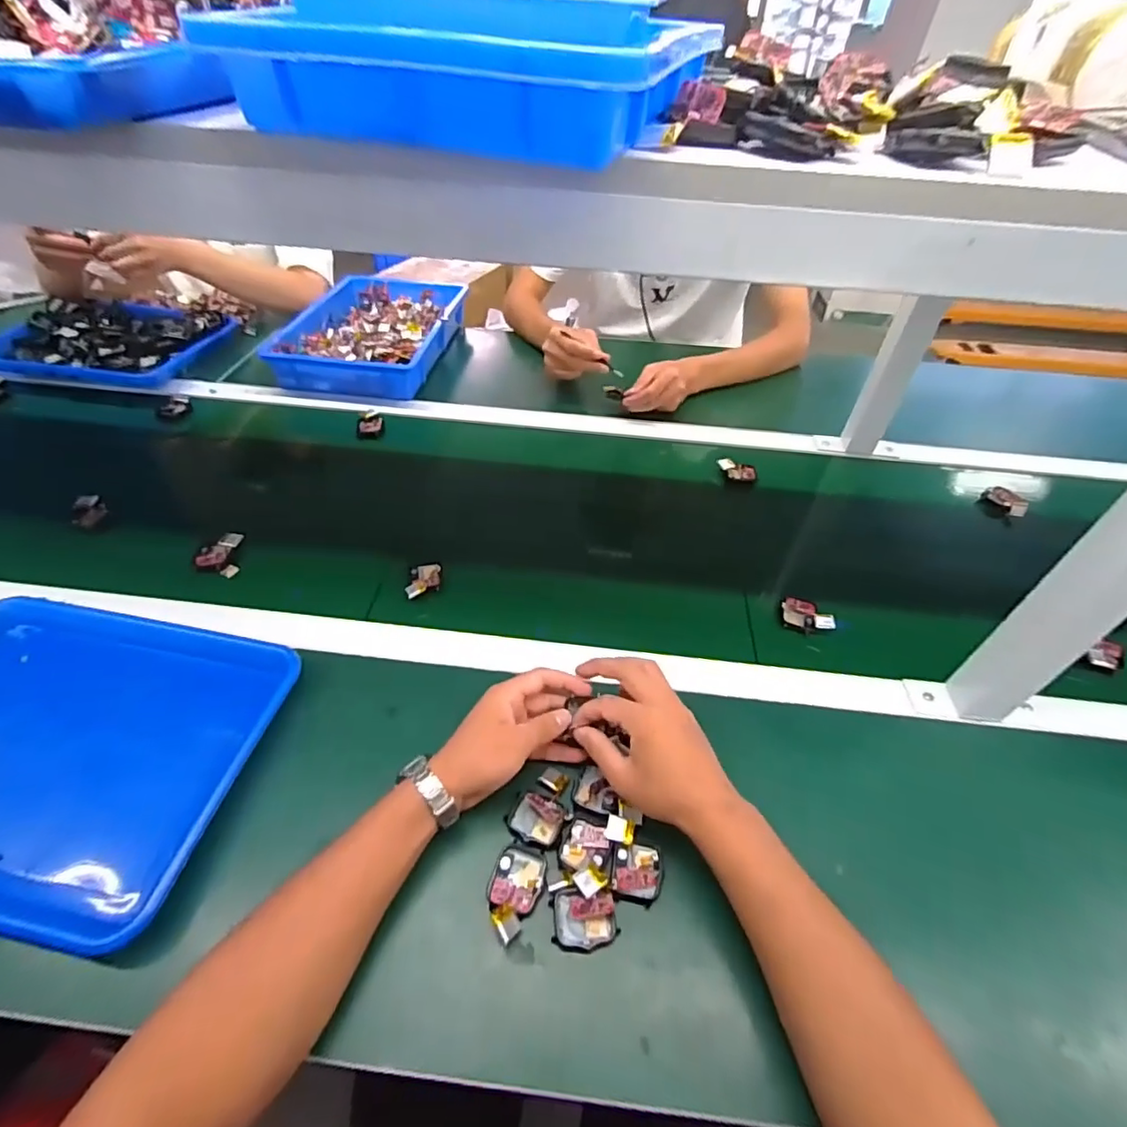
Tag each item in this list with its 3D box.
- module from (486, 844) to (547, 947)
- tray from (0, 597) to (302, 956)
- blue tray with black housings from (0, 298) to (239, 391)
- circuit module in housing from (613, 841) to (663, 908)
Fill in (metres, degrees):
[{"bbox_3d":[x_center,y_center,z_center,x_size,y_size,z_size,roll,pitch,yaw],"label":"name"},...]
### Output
[{"bbox_3d":[-0.037,0.242,0.422,0.040,0.014,0.063,12,47,8],"label":"module"},{"bbox_3d":[-0.430,0.154,0.492,0.337,0.043,0.259,9,47,6],"label":"tray"},{"bbox_3d":[-0.764,-0.380,0.967,0.339,0.050,0.237,7,47,5],"label":"blue tray with black housings"},{"bbox_3d":[0.057,0.237,0.438,0.038,0.006,0.042,11,47,8],"label":"circuit module in housing"}]

